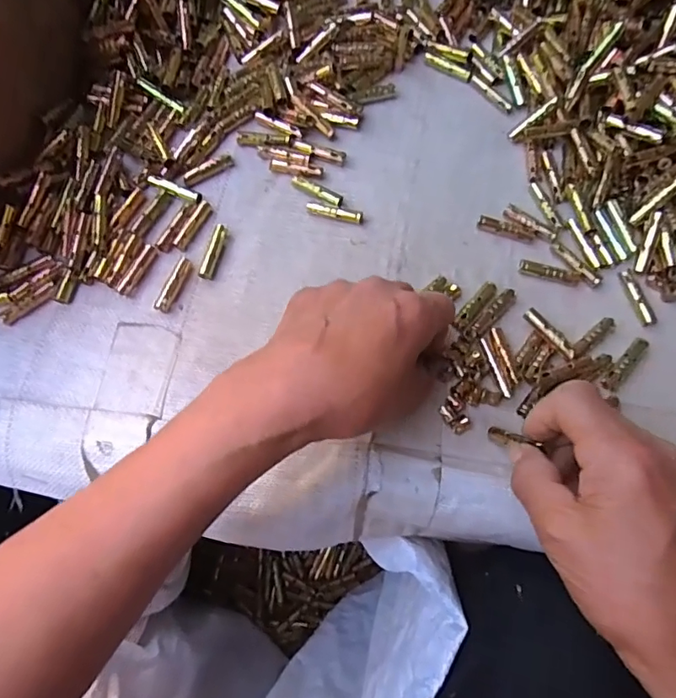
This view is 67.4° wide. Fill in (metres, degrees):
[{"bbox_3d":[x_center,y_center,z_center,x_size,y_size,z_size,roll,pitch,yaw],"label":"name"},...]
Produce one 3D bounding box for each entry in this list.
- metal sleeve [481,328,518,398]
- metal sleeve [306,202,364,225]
[{"bbox_3d":[0.101,0.008,0.317,0.012,0.005,0.042,-16,75,-4],"label":"metal sleeve"},{"bbox_3d":[-0.002,-0.096,0.358,0.040,0.007,0.008,10,75,3],"label":"metal sleeve"}]

